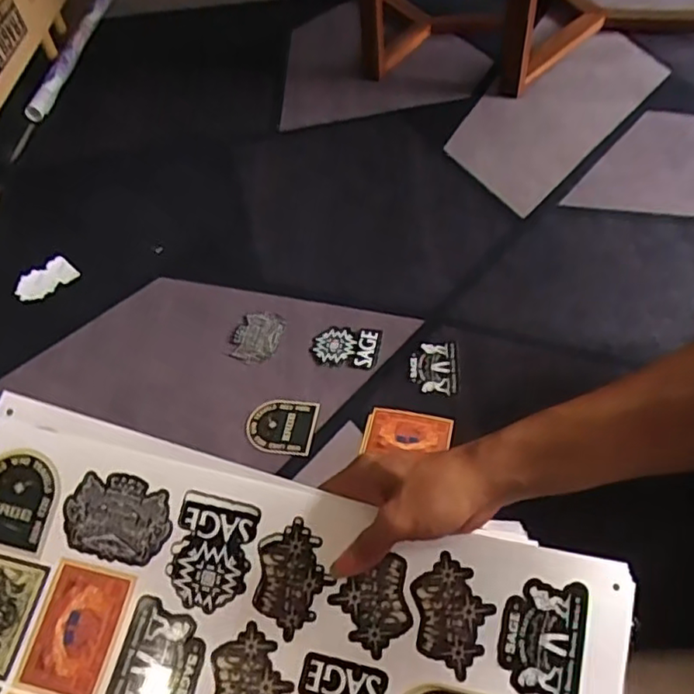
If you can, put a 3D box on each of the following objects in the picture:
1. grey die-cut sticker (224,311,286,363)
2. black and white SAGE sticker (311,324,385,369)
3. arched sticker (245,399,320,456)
[{"bbox_3d":[-0.104,-0.012,0.704,0.056,0.005,0.066,13,59,16],"label":"grey die-cut sticker"},{"bbox_3d":[-0.002,-0.002,0.684,0.074,0.005,0.052,7,61,13],"label":"black and white SAGE sticker"},{"bbox_3d":[-0.067,0.079,0.627,0.069,0.005,0.061,5,52,10],"label":"arched sticker"}]

